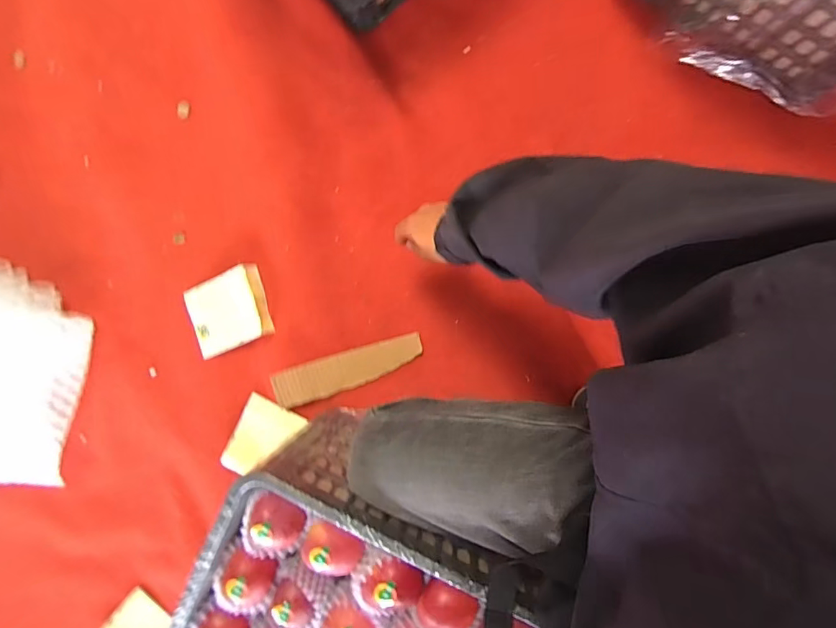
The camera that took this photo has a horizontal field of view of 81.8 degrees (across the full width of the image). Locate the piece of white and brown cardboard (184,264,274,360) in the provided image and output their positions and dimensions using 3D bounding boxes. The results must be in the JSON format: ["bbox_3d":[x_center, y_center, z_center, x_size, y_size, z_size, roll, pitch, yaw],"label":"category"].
[{"bbox_3d":[-0.327,-0.004,0.824,0.147,0.026,0.124,-20,91,7],"label":"piece of white and brown cardboard"}]

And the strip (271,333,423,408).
[{"bbox_3d":[-0.116,0.094,0.808,0.252,0.010,0.067,-18,109,1],"label":"strip"}]

